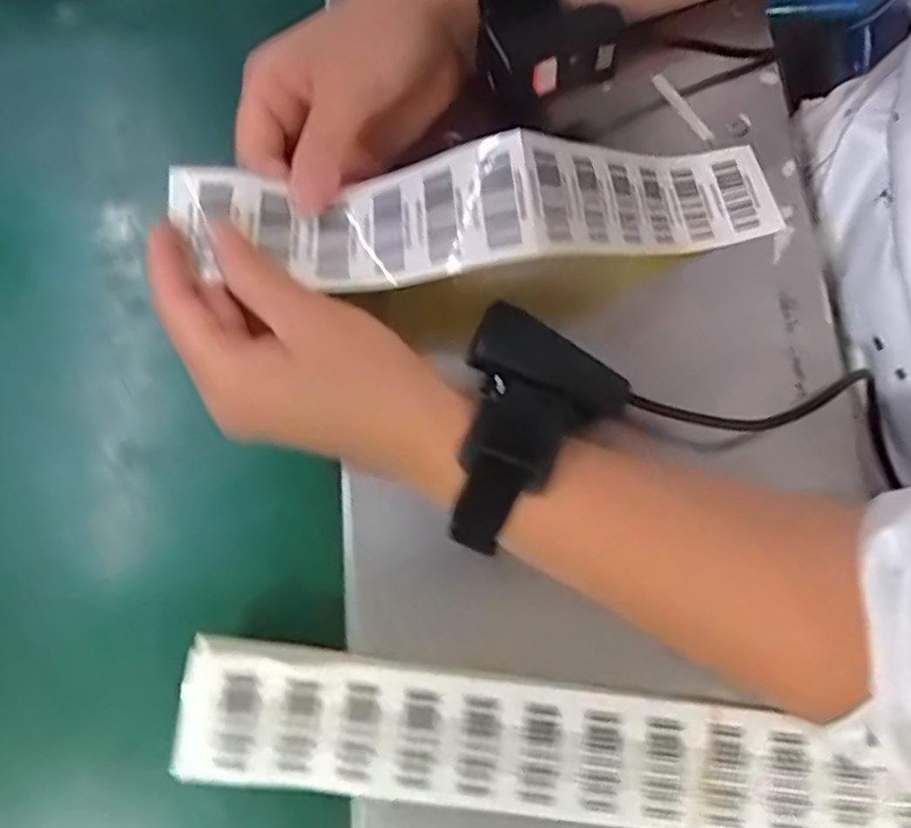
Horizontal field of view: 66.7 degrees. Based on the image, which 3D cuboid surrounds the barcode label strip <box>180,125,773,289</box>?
[{"bbox_3d":[0.025,-0.094,0.301,0.278,0.052,0.062,-7,74,-13],"label":"barcode label strip"}]

